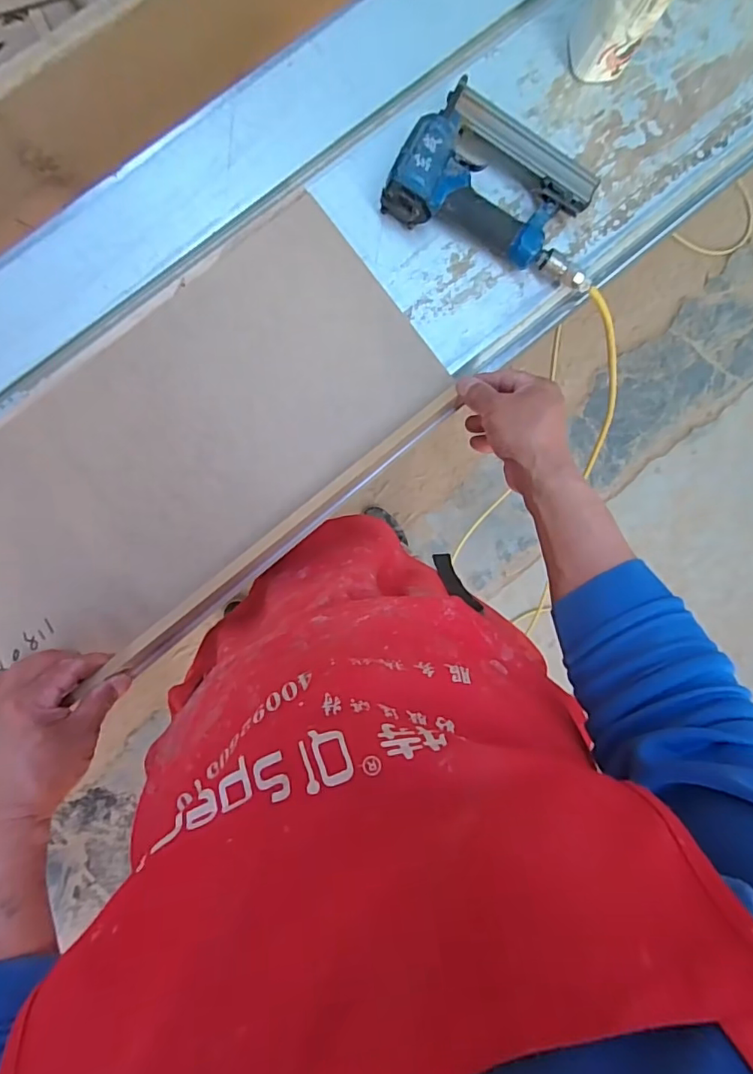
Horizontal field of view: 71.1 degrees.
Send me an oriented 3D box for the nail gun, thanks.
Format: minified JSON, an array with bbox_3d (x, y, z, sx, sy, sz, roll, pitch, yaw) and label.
[{"bbox_3d":[0.133,-0.361,0.545,0.220,0.048,0.138,19,89,-6],"label":"nail gun"}]

